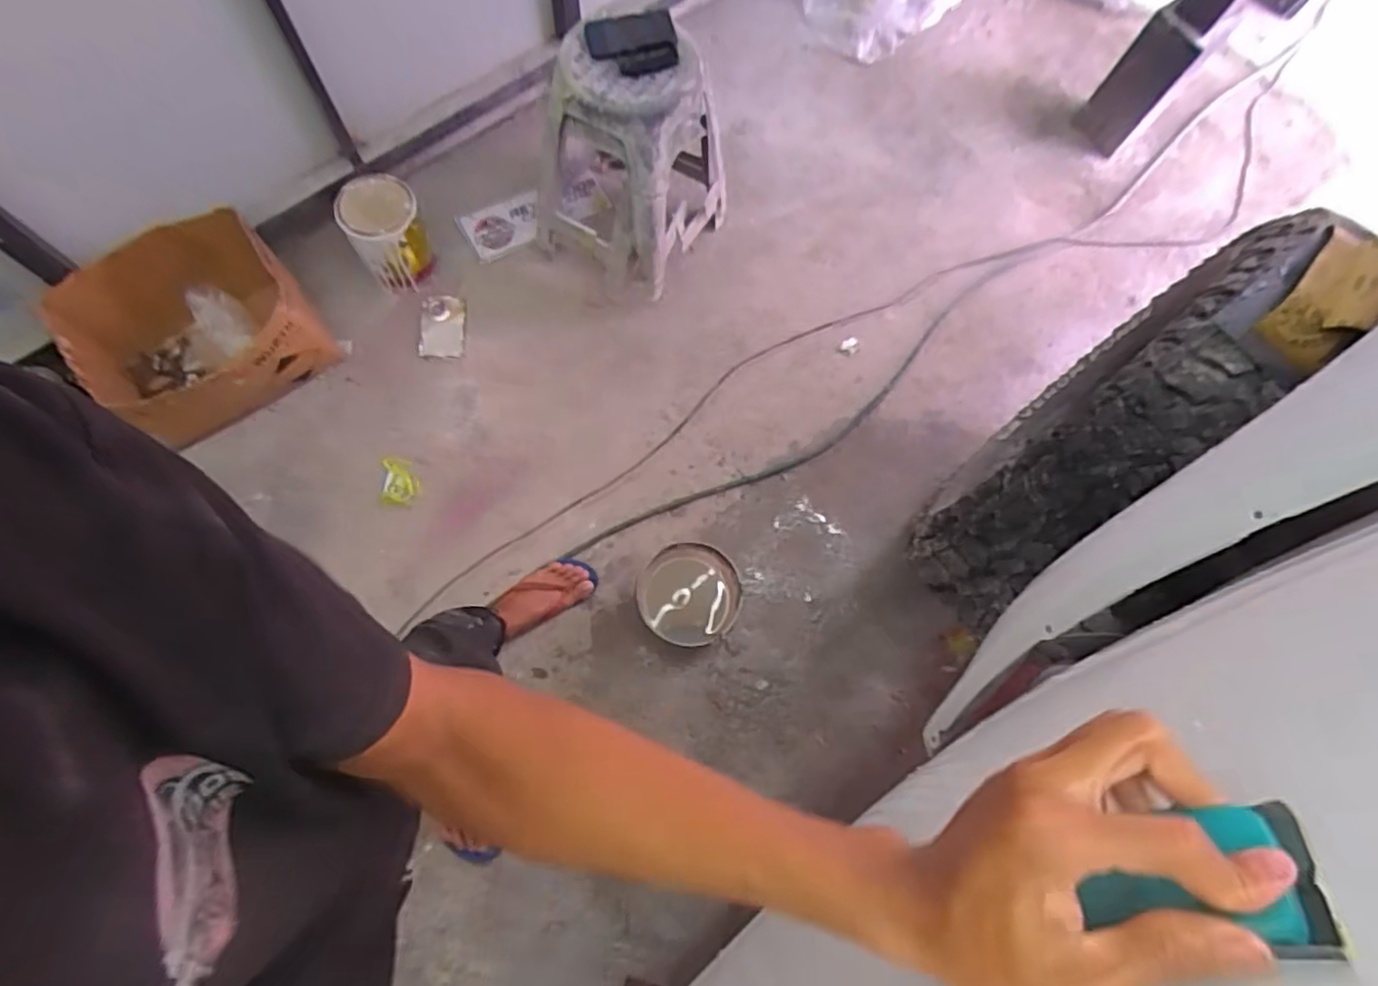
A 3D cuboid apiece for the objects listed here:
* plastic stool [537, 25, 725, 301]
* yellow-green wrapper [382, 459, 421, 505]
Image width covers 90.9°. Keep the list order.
[{"bbox_3d":[-0.119,-0.766,1.550,0.336,0.533,0.368,2,73,-6],"label":"plastic stool"},{"bbox_3d":[-0.666,-0.026,1.563,0.076,0.021,0.112,-2,74,-7],"label":"yellow-green wrapper"}]

